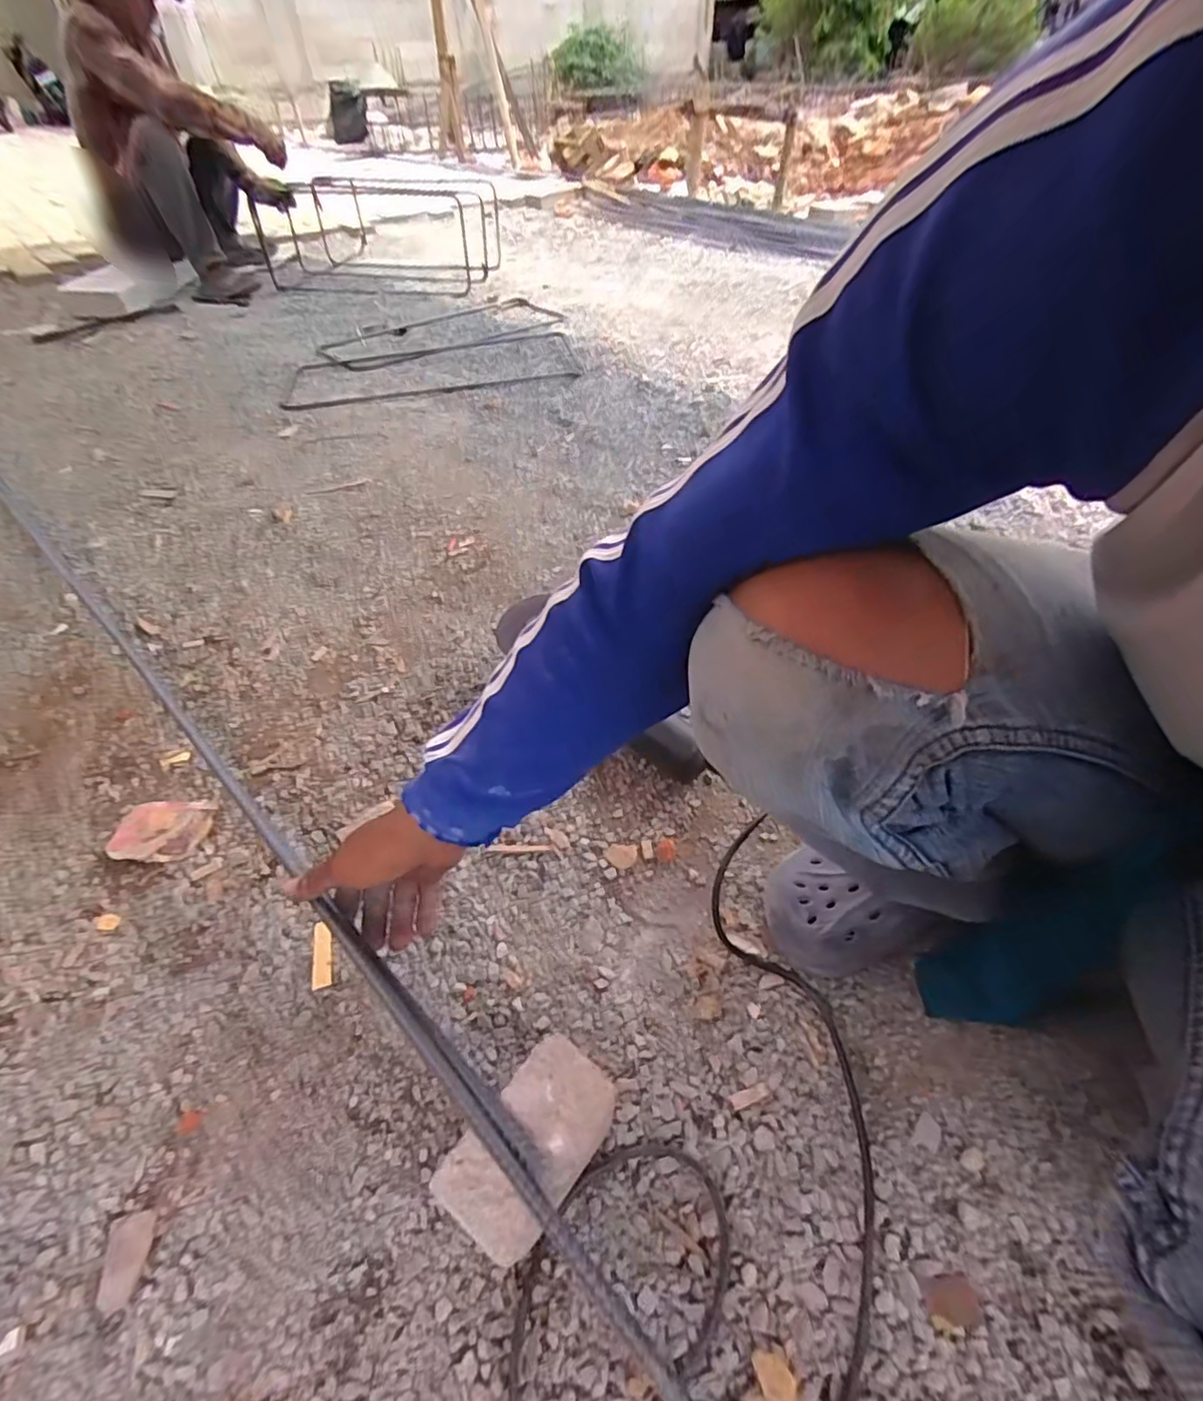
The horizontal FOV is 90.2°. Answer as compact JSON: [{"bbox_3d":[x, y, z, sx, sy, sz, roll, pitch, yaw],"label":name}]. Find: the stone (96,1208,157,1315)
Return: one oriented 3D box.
[{"bbox_3d":[-0.302,0.354,0.380,0.026,0.004,0.047,-9,47,-11],"label":"stone"}]

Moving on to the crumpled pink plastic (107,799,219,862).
[{"bbox_3d":[-0.445,0.130,0.606,0.089,0.011,0.069,0,46,-2],"label":"crumpled pink plastic"}]

